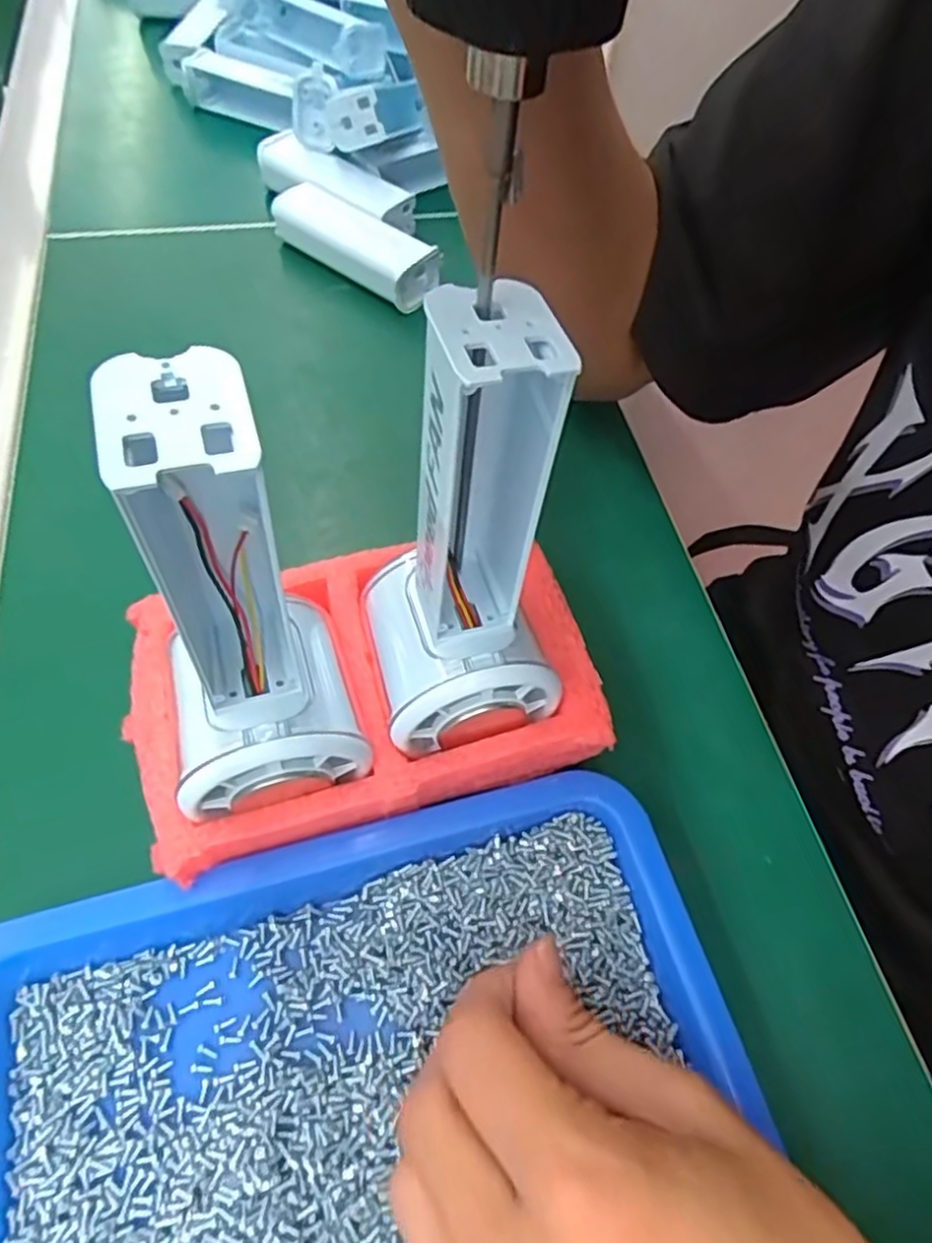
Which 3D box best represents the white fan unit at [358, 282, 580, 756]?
[{"bbox_3d":[0.000,-0.020,0.189,0.052,0.123,0.054,-12,63,-12],"label":"white fan unit"}]

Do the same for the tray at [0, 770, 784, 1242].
[{"bbox_3d":[-0.030,0.147,0.189,0.226,0.022,0.171,-13,59,-12],"label":"tray"}]

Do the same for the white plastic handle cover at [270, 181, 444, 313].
[{"bbox_3d":[-0.064,-0.220,0.412,0.102,0.034,0.037,38,64,15],"label":"white plastic handle cover"}]

